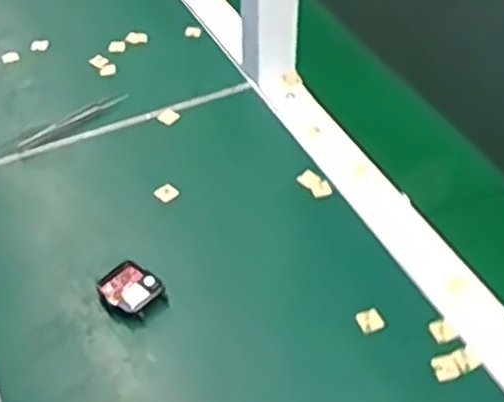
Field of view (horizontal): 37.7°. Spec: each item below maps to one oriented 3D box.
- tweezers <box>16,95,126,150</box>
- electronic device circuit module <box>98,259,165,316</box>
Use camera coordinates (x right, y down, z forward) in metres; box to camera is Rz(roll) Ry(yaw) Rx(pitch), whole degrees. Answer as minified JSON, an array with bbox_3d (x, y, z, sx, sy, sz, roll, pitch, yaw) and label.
[{"bbox_3d":[-0.163,-0.074,0.675,0.108,0.004,0.013,-32,53,-27],"label":"tweezers"},{"bbox_3d":[-0.090,0.065,0.542,0.041,0.014,0.039,29,53,26],"label":"electronic device circuit module"}]

